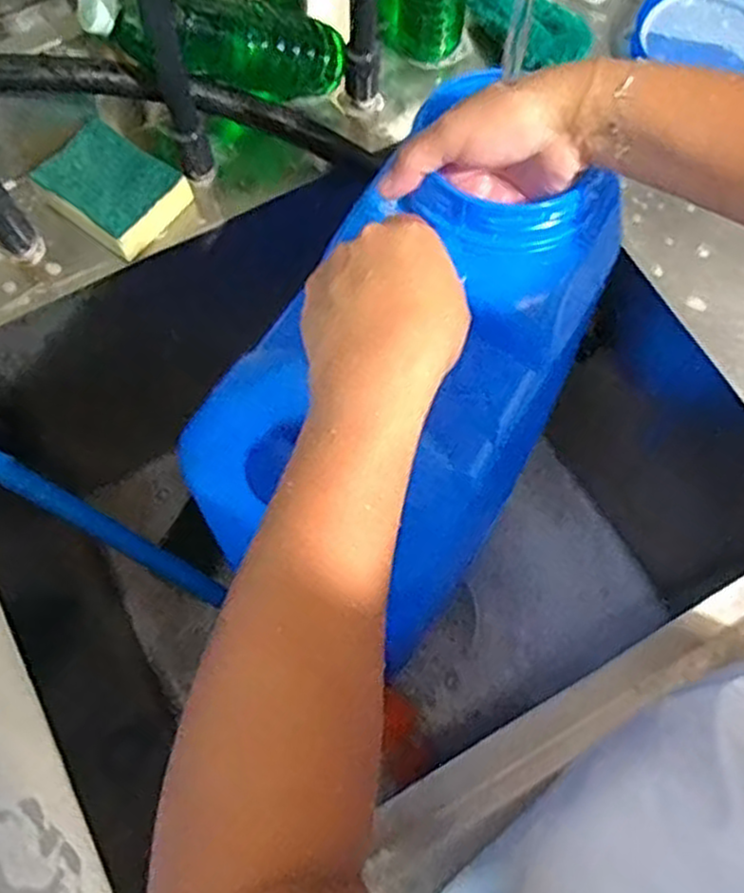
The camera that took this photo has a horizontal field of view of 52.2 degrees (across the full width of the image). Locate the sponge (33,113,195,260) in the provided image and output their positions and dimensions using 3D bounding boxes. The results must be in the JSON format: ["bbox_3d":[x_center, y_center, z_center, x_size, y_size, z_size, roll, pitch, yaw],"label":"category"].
[{"bbox_3d":[-0.200,-0.199,0.588,0.097,0.028,0.074,36,74,13],"label":"sponge"}]

